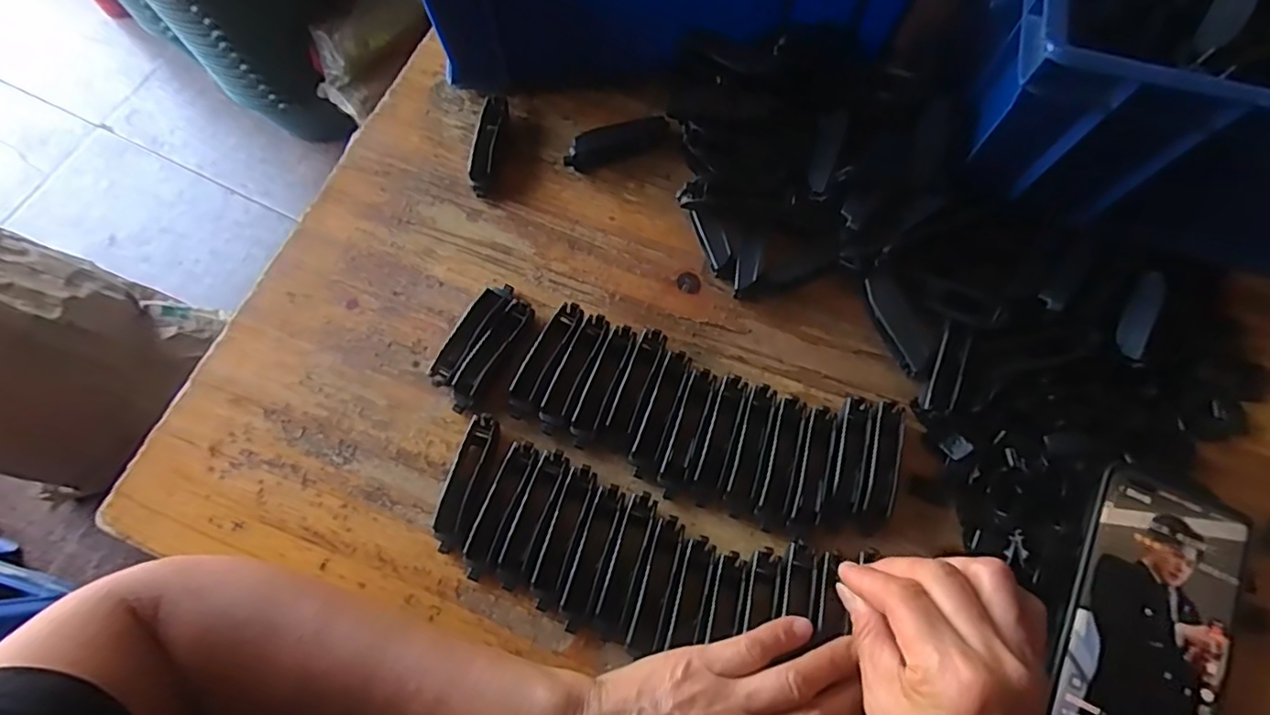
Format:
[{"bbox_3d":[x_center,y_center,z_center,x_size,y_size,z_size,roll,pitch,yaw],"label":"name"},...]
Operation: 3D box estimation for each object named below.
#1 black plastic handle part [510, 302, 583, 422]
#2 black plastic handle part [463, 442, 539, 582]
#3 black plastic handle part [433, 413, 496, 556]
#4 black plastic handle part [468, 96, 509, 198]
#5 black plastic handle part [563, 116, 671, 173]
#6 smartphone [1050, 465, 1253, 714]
[{"bbox_3d":[-0.054,0.001,0.352,0.016,0.014,0.075,26,72,10],"label":"black plastic handle part"},{"bbox_3d":[-0.074,0.083,0.322,0.016,0.015,0.075,20,72,8],"label":"black plastic handle part"},{"bbox_3d":[-0.095,0.069,0.328,0.017,0.017,0.075,14,71,6],"label":"black plastic handle part"},{"bbox_3d":[-0.102,-0.151,0.411,0.019,0.017,0.078,9,70,4],"label":"black plastic handle part"},{"bbox_3d":[-0.014,-0.153,0.415,0.076,0.016,0.019,-23,71,-7],"label":"black plastic handle part"},{"bbox_3d":[0.264,0.142,0.298,0.076,0.006,0.161,24,72,9],"label":"smartphone"}]

